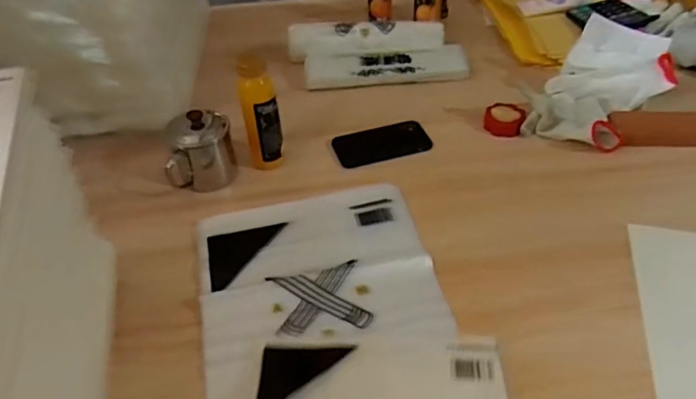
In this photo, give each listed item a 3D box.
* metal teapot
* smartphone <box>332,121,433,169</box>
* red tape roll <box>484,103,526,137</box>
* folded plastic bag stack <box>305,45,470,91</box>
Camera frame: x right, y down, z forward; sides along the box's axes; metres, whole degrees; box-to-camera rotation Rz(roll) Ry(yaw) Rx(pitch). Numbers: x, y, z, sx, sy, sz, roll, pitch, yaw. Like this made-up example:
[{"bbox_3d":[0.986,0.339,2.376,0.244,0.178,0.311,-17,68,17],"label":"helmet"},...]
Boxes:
[{"bbox_3d":[-0.222,-0.077,0.814,0.101,0.105,0.089,-16,45,-14],"label":"metal teapot"},{"bbox_3d":[0.053,-0.091,0.881,0.145,0.015,0.082,-11,44,-9],"label":"smartphone"},{"bbox_3d":[0.254,-0.132,0.893,0.061,0.026,0.055,4,44,7],"label":"red tape roll"},{"bbox_3d":[0.068,-0.234,0.980,0.283,0.030,0.076,-5,43,-2],"label":"folded plastic bag stack"}]

